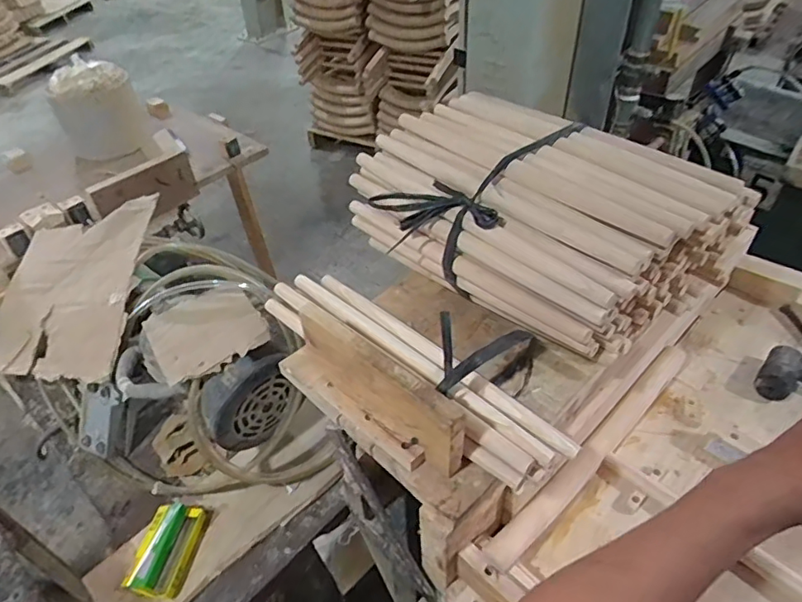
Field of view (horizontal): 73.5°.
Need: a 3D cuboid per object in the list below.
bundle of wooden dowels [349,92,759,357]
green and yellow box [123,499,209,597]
[{"bbox_3d":[0.167,-0.130,0.736,0.462,0.173,0.280,33,54,32],"label":"bundle of wooden dowels"},{"bbox_3d":[-0.349,0.362,0.792,0.082,0.036,0.133,4,43,8],"label":"green and yellow box"}]

